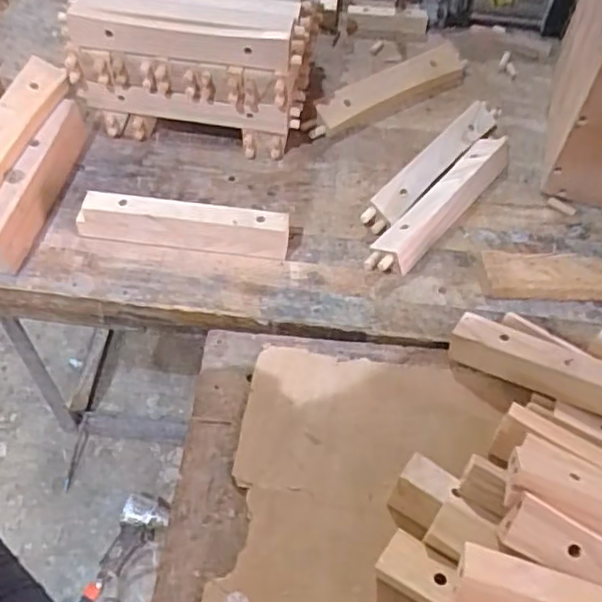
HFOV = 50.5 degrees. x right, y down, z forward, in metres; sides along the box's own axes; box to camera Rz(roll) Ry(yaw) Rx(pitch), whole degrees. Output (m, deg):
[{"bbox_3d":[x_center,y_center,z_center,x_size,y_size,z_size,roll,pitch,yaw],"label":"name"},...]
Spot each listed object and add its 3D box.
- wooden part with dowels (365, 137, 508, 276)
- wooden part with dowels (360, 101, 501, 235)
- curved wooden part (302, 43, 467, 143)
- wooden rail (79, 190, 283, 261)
[{"bbox_3d":[0.172,-0.118,0.757,0.049,0.027,0.268,36,60,22],"label":"wooden part with dowels"},{"bbox_3d":[0.171,-0.176,0.793,0.036,0.032,0.289,34,59,21],"label":"wooden part with dowels"},{"bbox_3d":[0.118,-0.287,0.878,0.275,0.027,0.060,-29,60,-22],"label":"curved wooden part"},{"bbox_3d":[-0.130,-0.086,0.705,0.229,0.053,0.033,8,54,4],"label":"wooden rail"}]

